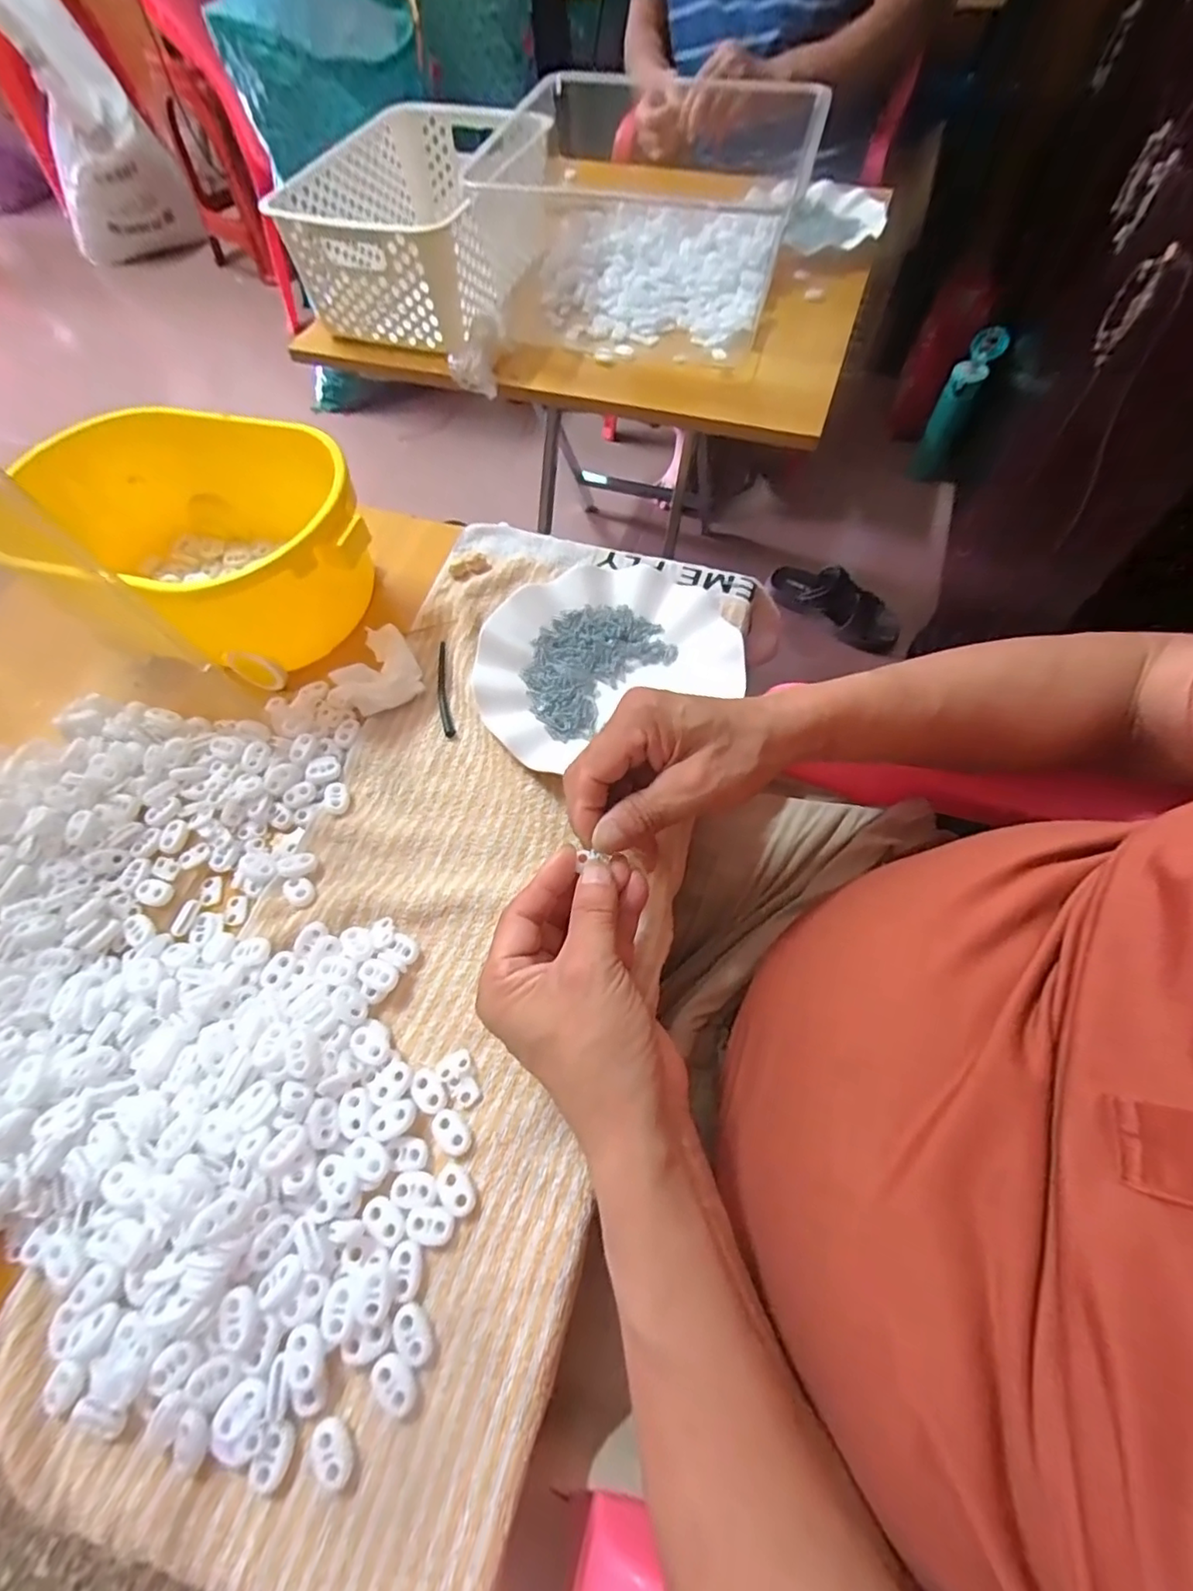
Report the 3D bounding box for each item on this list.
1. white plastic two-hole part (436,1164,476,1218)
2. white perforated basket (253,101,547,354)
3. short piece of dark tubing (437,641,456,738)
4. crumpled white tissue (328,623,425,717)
[{"bbox_3d":[-0.068,0.191,0.287,0.015,0.004,0.022,-36,67,-18],"label":"white plastic two-hole part"},{"bbox_3d":[-0.188,-0.630,0.653,0.208,0.096,0.302,17,62,8],"label":"white perforated basket"},{"bbox_3d":[-0.112,-0.079,0.436,0.009,0.004,0.085,-11,62,-3],"label":"short piece of dark tubing"},{"bbox_3d":[-0.153,-0.091,0.431,0.060,0.020,0.070,18,63,9],"label":"crumpled white tissue"}]

